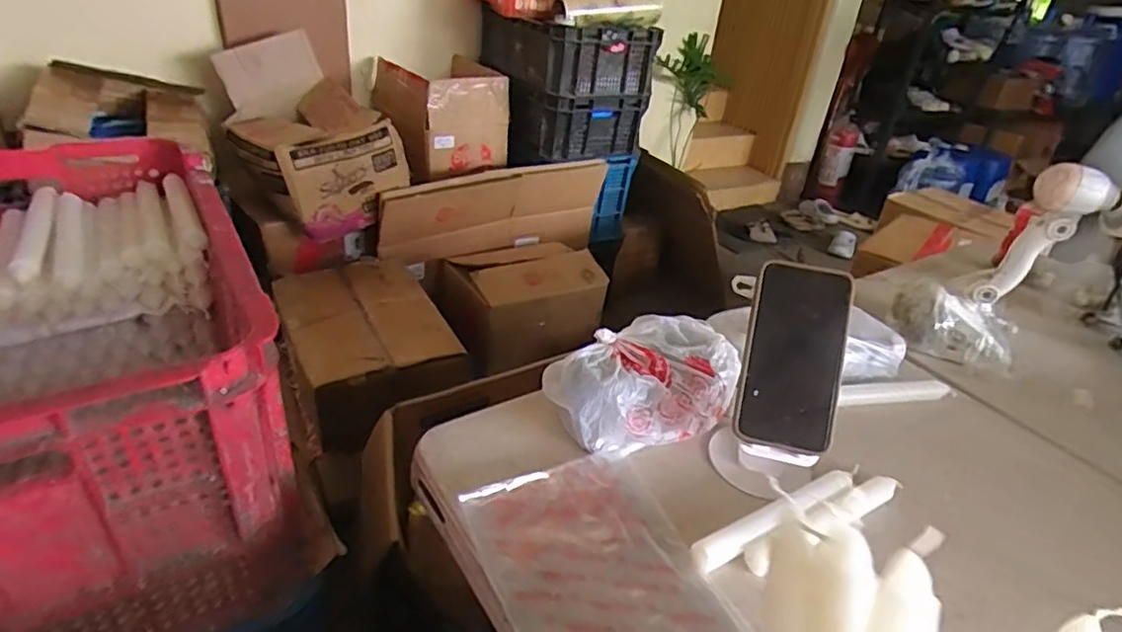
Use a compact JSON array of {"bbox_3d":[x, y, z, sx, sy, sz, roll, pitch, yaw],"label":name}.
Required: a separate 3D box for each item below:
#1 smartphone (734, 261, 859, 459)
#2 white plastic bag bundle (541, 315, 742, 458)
[{"bbox_3d":[0.199,0.033,0.520,0.077,0.157,0.013,12,-7,9],"label":"smartphone"},{"bbox_3d":[0.079,0.063,0.594,0.171,0.074,0.101,-11,35,-27],"label":"white plastic bag bundle"}]

